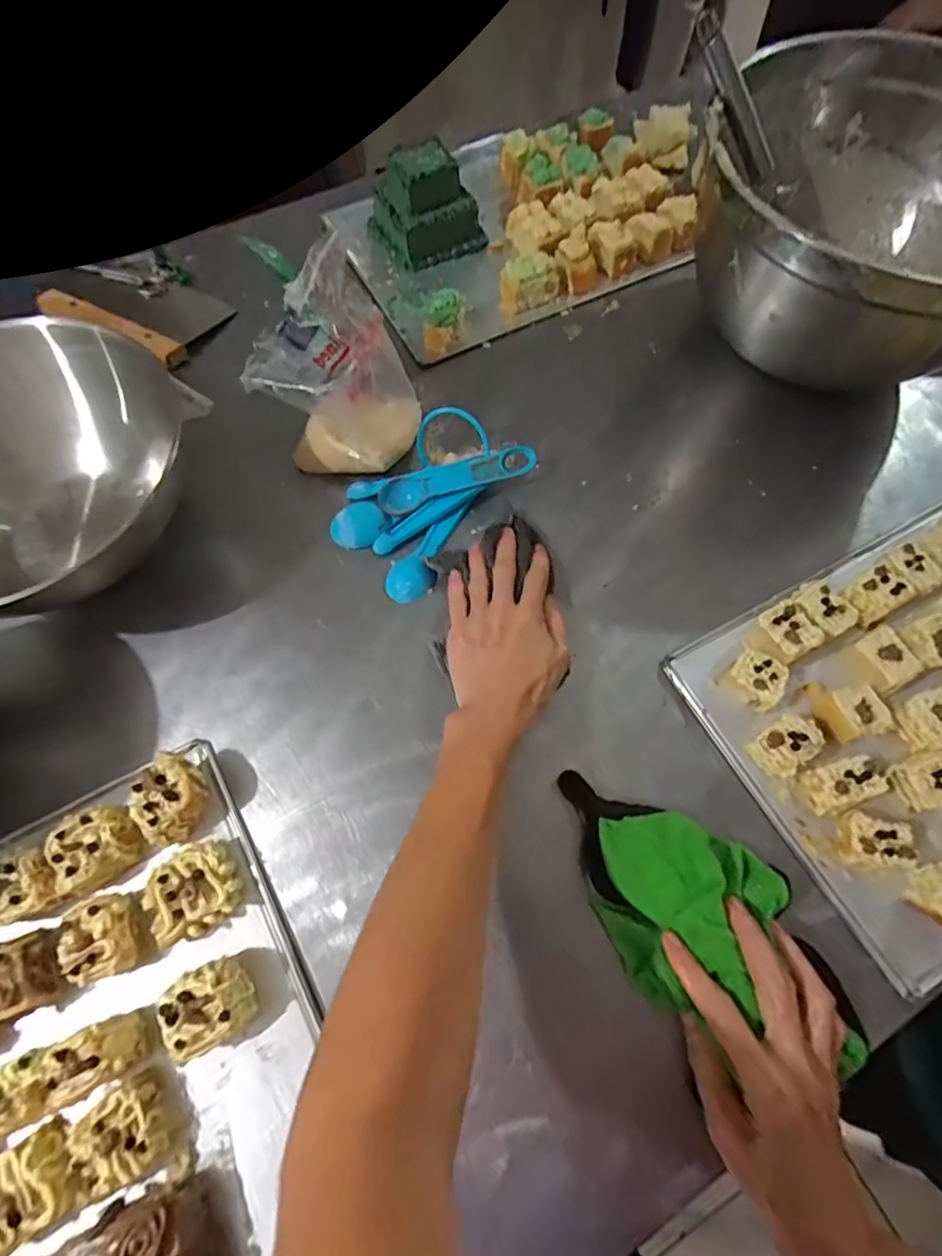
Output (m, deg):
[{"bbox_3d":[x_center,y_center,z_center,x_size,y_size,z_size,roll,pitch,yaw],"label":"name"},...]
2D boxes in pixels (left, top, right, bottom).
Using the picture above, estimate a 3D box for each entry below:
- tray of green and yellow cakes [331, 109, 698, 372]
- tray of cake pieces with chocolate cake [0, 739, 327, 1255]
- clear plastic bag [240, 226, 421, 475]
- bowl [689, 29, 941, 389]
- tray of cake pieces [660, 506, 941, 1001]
[{"bbox_3d":[0.073,-0.445,0.598,0.392,0.072,0.239,-26,70,-12],"label":"tray of green and yellow cakes"},{"bbox_3d":[-0.205,0.257,0.291,0.248,0.052,0.330,-29,71,-13],"label":"tray of cake pieces with chocolate cake"},{"bbox_3d":[-0.106,-0.204,0.455,0.123,0.125,0.106,15,67,3],"label":"clear plastic bag"},{"bbox_3d":[0.330,-0.318,0.488,0.282,0.171,0.272,0,62,0],"label":"bowl"},{"bbox_3d":[0.361,0.036,0.389,0.356,0.081,0.250,-26,70,-12],"label":"tray of cake pieces"}]

